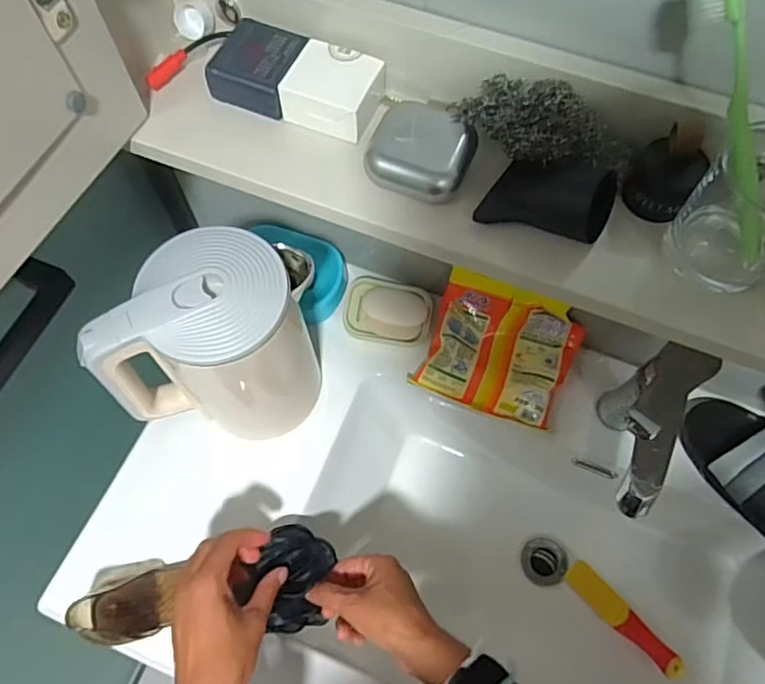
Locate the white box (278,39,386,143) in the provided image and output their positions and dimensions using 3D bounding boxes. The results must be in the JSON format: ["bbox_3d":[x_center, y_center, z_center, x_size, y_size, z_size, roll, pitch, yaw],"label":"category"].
[{"bbox_3d":[-0.035,-0.186,0.433,0.066,0.036,0.062,19,67,7],"label":"white box"}]

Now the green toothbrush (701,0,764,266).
[{"bbox_3d":[0.200,-0.113,0.322,0.012,0.183,0.018,-47,37,-19],"label":"green toothbrush"}]

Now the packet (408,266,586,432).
[{"bbox_3d":[0.136,0.012,0.663,0.167,0.054,0.129,19,67,7],"label":"packet"}]

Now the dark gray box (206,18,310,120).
[{"bbox_3d":[-0.092,-0.204,0.433,0.056,0.032,0.056,18,67,7],"label":"dark gray box"}]

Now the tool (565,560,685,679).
[{"bbox_3d":[0.289,0.332,0.695,0.032,0.021,0.152,-37,72,-16],"label":"tool"}]

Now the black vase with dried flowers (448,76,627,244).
[{"bbox_3d":[0.104,-0.126,0.394,0.124,0.059,0.089,28,68,11],"label":"black vase with dried flowers"}]

